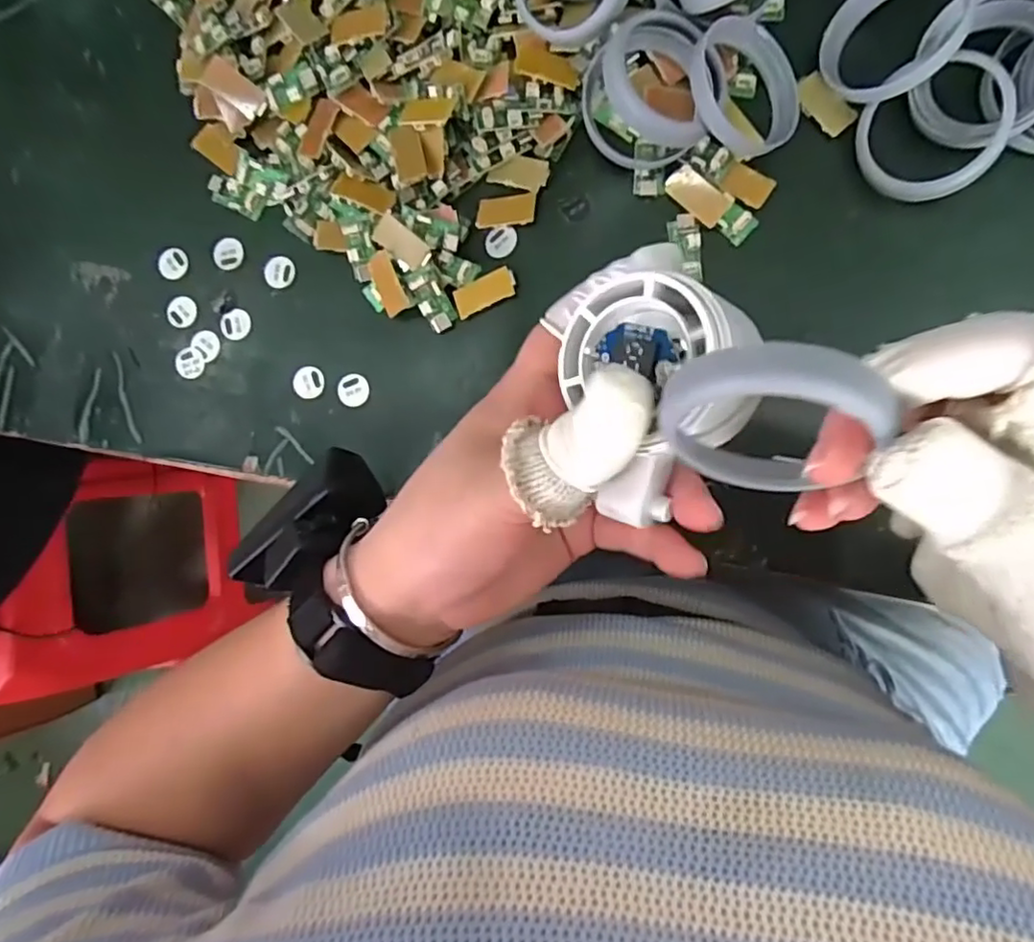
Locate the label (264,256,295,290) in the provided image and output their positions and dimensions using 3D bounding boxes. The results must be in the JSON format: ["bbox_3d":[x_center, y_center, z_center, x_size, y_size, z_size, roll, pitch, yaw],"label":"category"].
[{"bbox_3d":[-0.130,-0.108,0.344,0.015,0.004,0.017,20,93,8],"label":"label"}]

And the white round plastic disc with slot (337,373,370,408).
[{"bbox_3d":[-0.087,-0.043,0.333,0.018,0.004,0.017,0,90,8],"label":"white round plastic disc with slot"}]

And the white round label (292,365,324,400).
[{"bbox_3d":[-0.111,-0.047,0.338,0.016,0.004,0.017,0,90,8],"label":"white round label"}]

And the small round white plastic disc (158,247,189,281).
[{"bbox_3d":[-0.191,-0.115,0.350,0.016,0.004,0.017,0,89,9],"label":"small round white plastic disc"}]

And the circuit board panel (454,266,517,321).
[{"bbox_3d":[-0.016,-0.089,0.315,0.032,0.004,0.015,-20,88,19],"label":"circuit board panel"}]

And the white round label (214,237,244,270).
[{"bbox_3d":[-0.158,-0.119,0.345,0.015,0.004,0.018,0,90,8],"label":"white round label"}]

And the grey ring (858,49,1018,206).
[{"bbox_3d":[0.184,-0.148,0.279,0.058,0.006,0.051,-21,97,35],"label":"grey ring"}]

